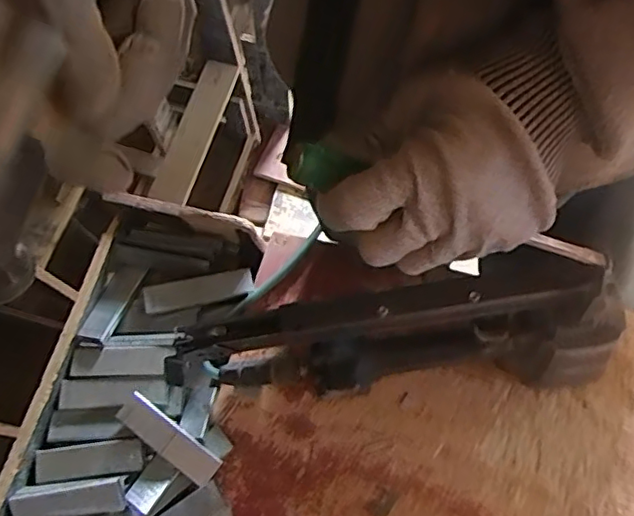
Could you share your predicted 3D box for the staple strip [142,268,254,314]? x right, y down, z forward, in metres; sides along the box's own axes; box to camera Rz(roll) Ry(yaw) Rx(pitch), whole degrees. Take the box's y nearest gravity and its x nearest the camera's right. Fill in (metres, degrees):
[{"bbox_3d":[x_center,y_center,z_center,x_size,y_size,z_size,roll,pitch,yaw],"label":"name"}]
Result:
[{"bbox_3d":[-0.120,0.034,0.609,0.109,0.014,0.028,-12,68,-4],"label":"staple strip"}]

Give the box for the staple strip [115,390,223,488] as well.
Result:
[{"bbox_3d":[-0.135,0.163,0.539,0.102,0.015,0.029,35,73,14],"label":"staple strip"}]

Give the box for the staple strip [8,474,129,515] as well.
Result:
[{"bbox_3d":[-0.216,0.211,0.521,0.101,0.009,0.030,-10,90,6],"label":"staple strip"}]

